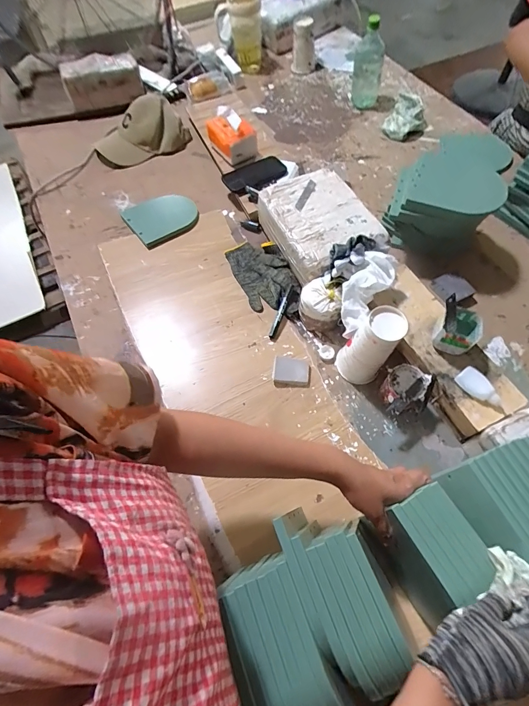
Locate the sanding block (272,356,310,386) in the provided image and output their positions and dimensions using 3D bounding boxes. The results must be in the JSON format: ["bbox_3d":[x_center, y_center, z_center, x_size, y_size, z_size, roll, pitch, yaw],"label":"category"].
[{"bbox_3d":[0.052,0.034,0.660,0.069,0.010,0.056,6,63,5],"label":"sanding block"}]

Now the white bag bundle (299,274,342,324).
[{"bbox_3d":[0.108,-0.099,0.686,0.074,0.103,0.080,5,63,5],"label":"white bag bundle"}]

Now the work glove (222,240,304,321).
[{"bbox_3d":[0.000,-0.174,0.761,0.111,0.029,0.236,-26,64,-11],"label":"work glove"}]

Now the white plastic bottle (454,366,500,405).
[{"bbox_3d":[0.356,0.055,0.568,0.035,0.018,0.070,-34,67,-14],"label":"white plastic bottle"}]

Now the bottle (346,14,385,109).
[{"bbox_3d":[0.282,-0.799,0.958,0.099,0.207,0.075,14,64,9],"label":"bottle"}]

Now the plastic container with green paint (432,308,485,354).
[{"bbox_3d":[0.334,-0.038,0.594,0.067,0.053,0.078,33,70,17],"label":"plastic container with green paint"}]

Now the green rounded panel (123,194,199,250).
[{"bbox_3d":[-0.250,-0.342,0.852,0.168,0.019,0.145,-36,67,-16],"label":"green rounded panel"}]

